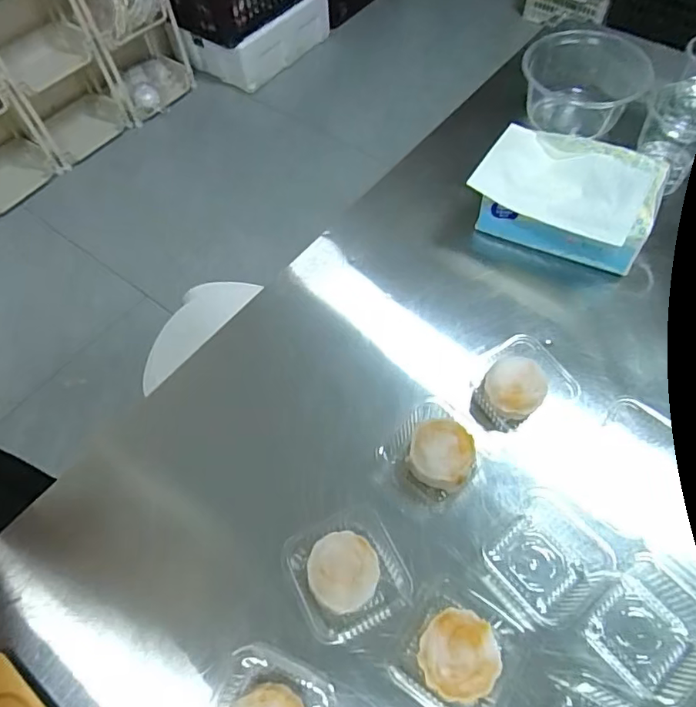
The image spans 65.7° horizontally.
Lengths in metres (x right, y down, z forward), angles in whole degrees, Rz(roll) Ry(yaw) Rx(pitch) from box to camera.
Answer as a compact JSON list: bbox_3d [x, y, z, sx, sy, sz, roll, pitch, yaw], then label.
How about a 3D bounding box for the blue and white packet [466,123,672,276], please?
[{"bbox_3d":[0.183,-0.133,0.448,0.133,0.066,0.099,29,65,19],"label":"blue and white packet"}]

